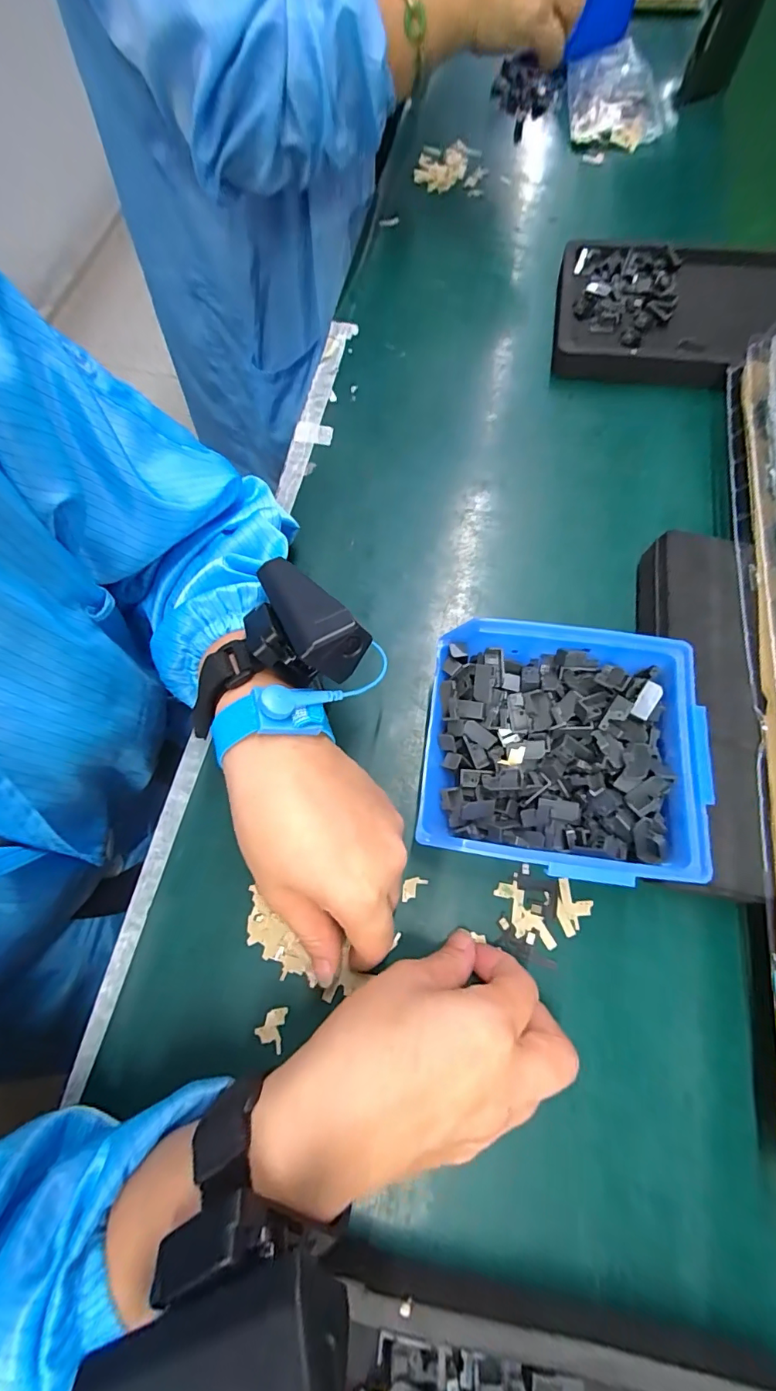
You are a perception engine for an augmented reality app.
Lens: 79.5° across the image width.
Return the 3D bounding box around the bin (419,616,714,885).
[{"bbox_3d":[0.088,0.032,0.260,0.131,0.066,0.123,8,71,3],"label":"bin"}]

